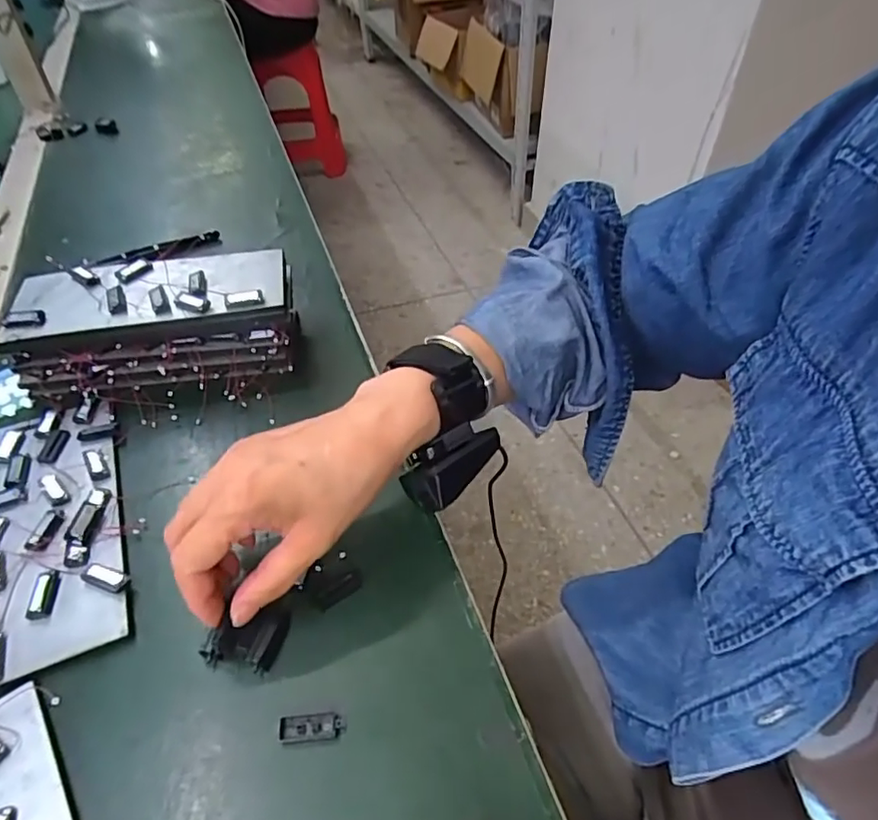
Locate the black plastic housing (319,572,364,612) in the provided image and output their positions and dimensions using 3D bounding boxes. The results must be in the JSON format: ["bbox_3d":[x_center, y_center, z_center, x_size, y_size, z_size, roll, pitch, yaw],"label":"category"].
[{"bbox_3d":[-0.058,0.104,0.343,0.028,0.004,0.011,-32,53,-25],"label":"black plastic housing"}]

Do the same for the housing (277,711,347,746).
[{"bbox_3d":[-0.063,0.158,0.293,0.032,0.004,0.013,-6,47,-3],"label":"housing"}]

